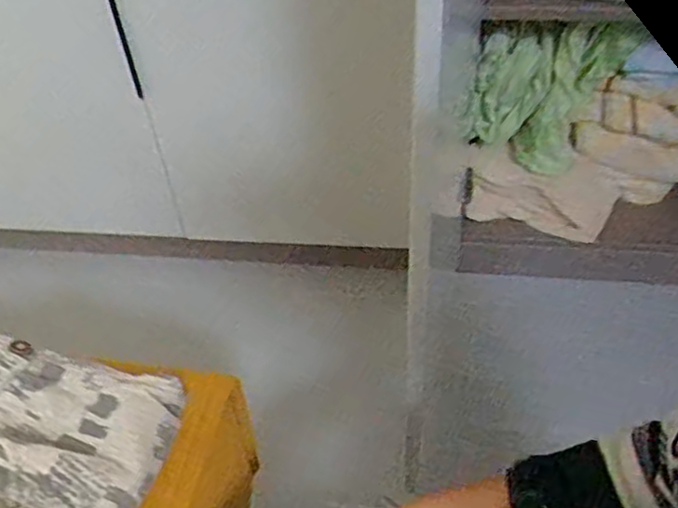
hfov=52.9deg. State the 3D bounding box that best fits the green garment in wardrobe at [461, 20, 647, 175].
[{"bbox_3d":[0.346,-0.263,1.132,0.260,0.248,0.068,1,45,4],"label":"green garment in wardrobe"}]

